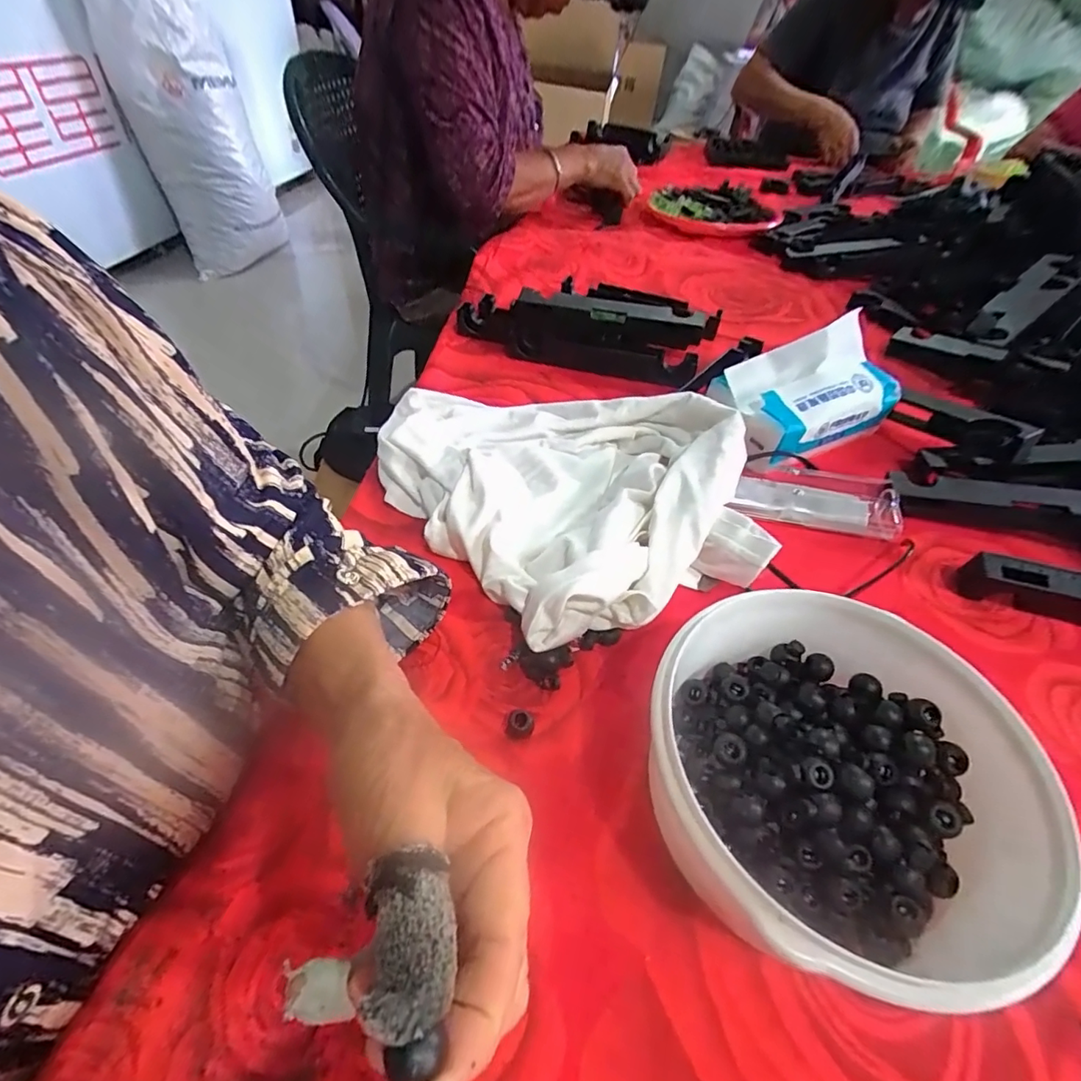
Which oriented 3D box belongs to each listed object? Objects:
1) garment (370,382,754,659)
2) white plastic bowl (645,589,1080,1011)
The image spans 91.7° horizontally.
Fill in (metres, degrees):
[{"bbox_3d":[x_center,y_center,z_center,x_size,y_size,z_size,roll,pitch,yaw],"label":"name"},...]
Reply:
[{"bbox_3d":[0.014,-0.063,0.414,0.237,0.054,0.271,-33,57,-29],"label":"garment"},{"bbox_3d":[0.130,0.110,0.245,0.162,0.073,0.156,2,47,-2],"label":"white plastic bowl"}]

